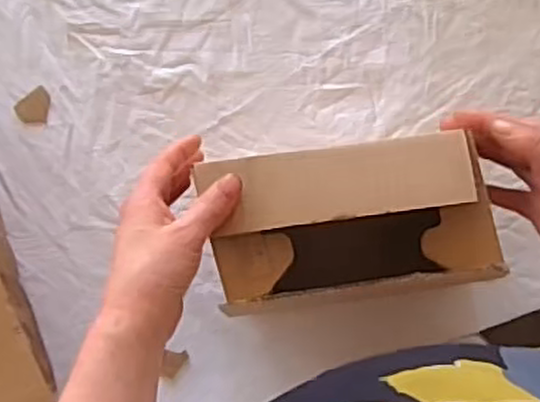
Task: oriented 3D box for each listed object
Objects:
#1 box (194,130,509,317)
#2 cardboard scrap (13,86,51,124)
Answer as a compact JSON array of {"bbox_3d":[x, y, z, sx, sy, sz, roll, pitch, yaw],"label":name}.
[{"bbox_3d":[0.058,0.016,0.571,0.185,0.129,0.101,-7,86,2],"label":"box"},{"bbox_3d":[-0.208,-0.082,0.674,0.033,0.005,0.028,-37,85,-1],"label":"cardboard scrap"}]

